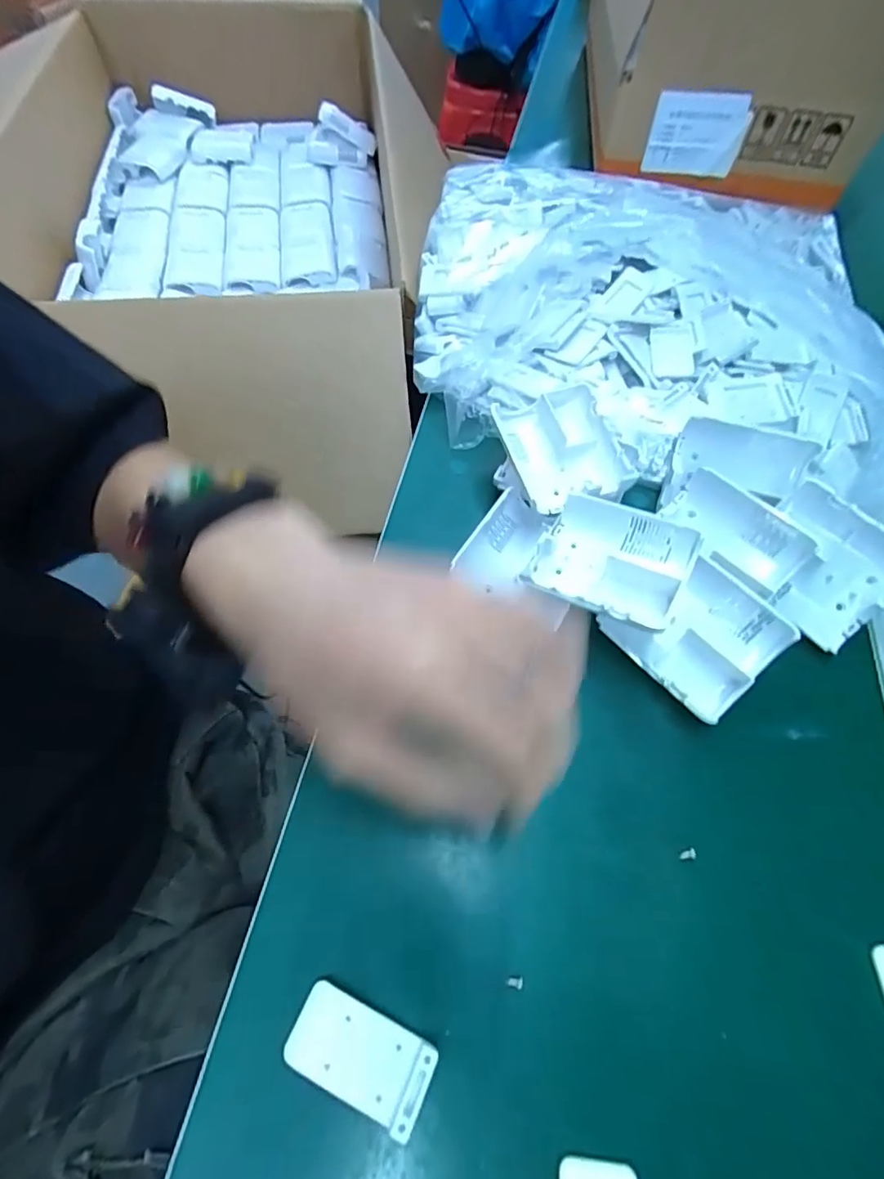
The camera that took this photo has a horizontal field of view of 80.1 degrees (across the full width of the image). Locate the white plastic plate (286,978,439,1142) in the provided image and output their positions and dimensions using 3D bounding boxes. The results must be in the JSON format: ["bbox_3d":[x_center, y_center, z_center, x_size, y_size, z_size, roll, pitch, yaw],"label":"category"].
[{"bbox_3d":[-0.032,0.181,0.204,0.056,0.004,0.028,22,60,13],"label":"white plastic plate"}]

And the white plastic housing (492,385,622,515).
[{"bbox_3d":[0.074,-0.088,0.333,0.061,0.022,0.078,-12,61,-9],"label":"white plastic housing"}]

